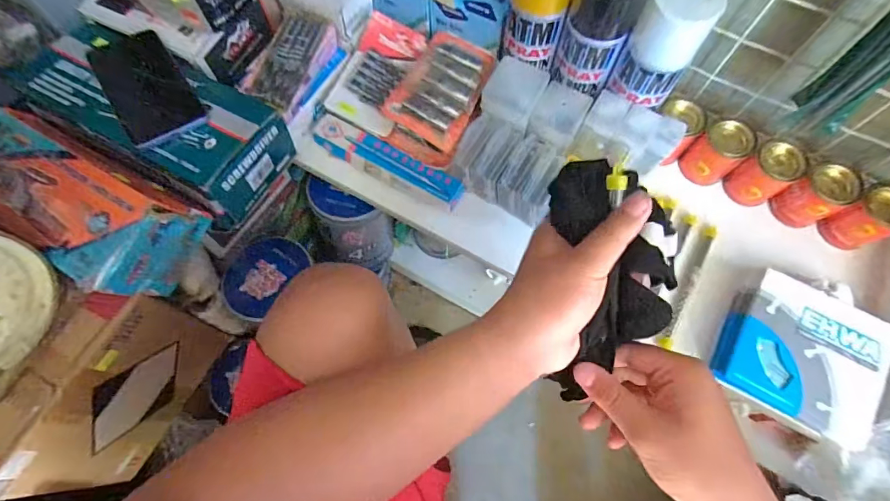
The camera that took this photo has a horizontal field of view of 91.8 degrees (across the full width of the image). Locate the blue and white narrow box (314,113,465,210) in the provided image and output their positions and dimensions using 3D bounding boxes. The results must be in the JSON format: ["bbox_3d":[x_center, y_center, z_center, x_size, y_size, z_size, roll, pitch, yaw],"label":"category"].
[{"bbox_3d":[-0.070,-0.113,0.536,0.199,0.021,0.043,27,70,11],"label":"blue and white narrow box"}]

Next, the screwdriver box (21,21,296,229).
[{"bbox_3d":[-0.324,-0.152,0.497,0.277,0.082,0.124,28,70,11],"label":"screwdriver box"}]

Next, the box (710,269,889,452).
[{"bbox_3d":[0.364,0.108,0.445,0.139,0.046,0.136,25,69,10],"label":"box"}]

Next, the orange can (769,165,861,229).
[{"bbox_3d":[0.424,-0.060,0.497,0.055,0.066,0.048,-24,69,-10],"label":"orange can"}]

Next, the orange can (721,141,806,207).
[{"bbox_3d":[0.372,-0.088,0.504,0.045,0.068,0.049,0,67,0],"label":"orange can"}]

